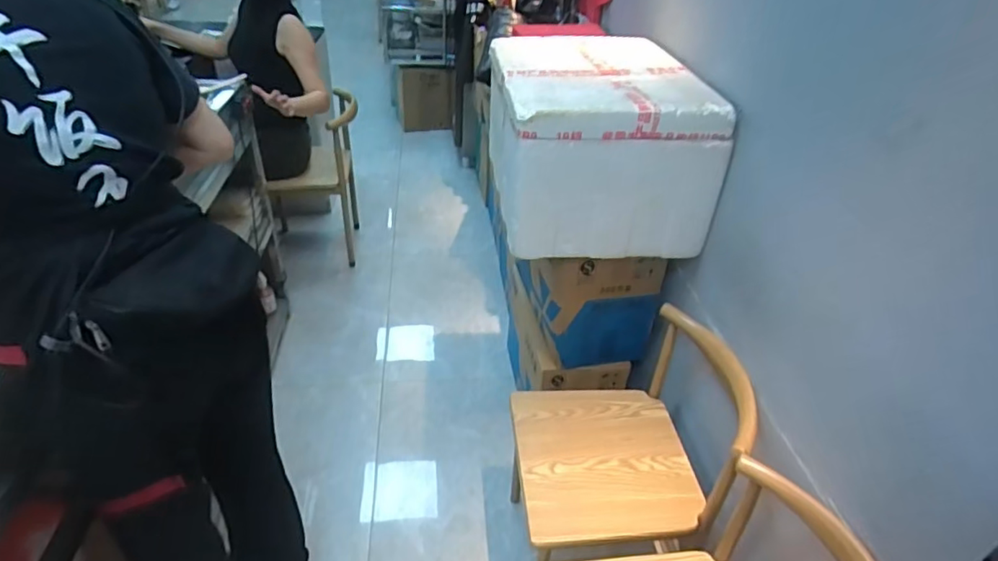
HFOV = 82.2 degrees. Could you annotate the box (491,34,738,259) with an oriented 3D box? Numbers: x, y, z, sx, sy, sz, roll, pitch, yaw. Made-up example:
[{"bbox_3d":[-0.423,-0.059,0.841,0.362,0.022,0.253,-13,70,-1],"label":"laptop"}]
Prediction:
[{"bbox_3d":[0.225,-0.336,1.383,0.441,0.338,0.492,-1,36,-6],"label":"box"}]

